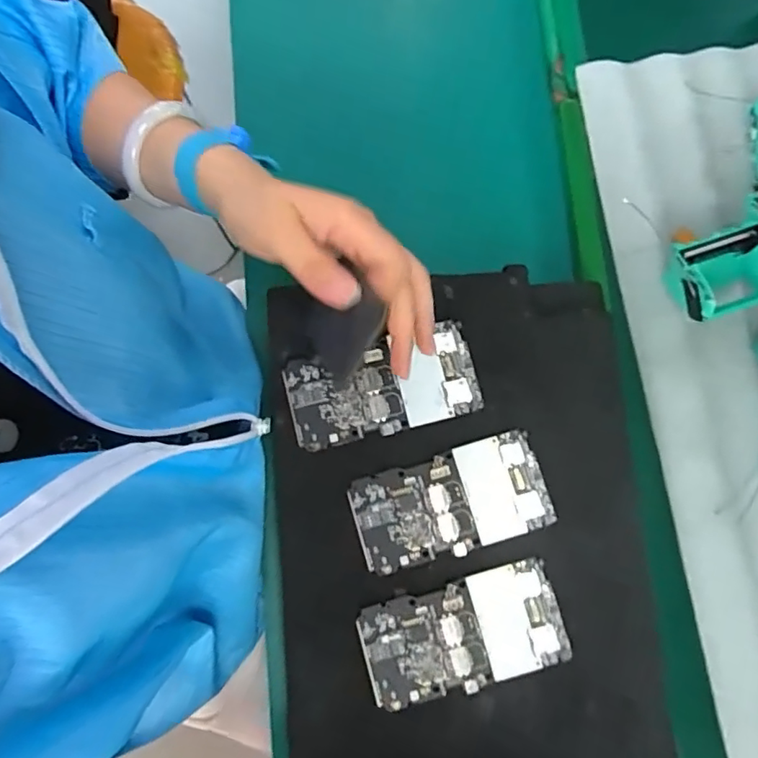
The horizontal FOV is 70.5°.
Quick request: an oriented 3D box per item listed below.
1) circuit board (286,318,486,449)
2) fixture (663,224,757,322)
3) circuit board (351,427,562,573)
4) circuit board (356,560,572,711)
[{"bbox_3d":[0.002,0.005,0.371,0.128,0.011,0.062,-13,78,-3],"label":"circuit board"},{"bbox_3d":[0.263,-0.080,0.417,0.074,0.046,0.062,-14,82,-5],"label":"fixture"},{"bbox_3d":[0.049,0.083,0.363,0.129,0.006,0.065,-16,78,-3],"label":"circuit board"},{"bbox_3d":[0.055,0.166,0.349,0.128,0.005,0.065,-14,78,-2],"label":"circuit board"}]

